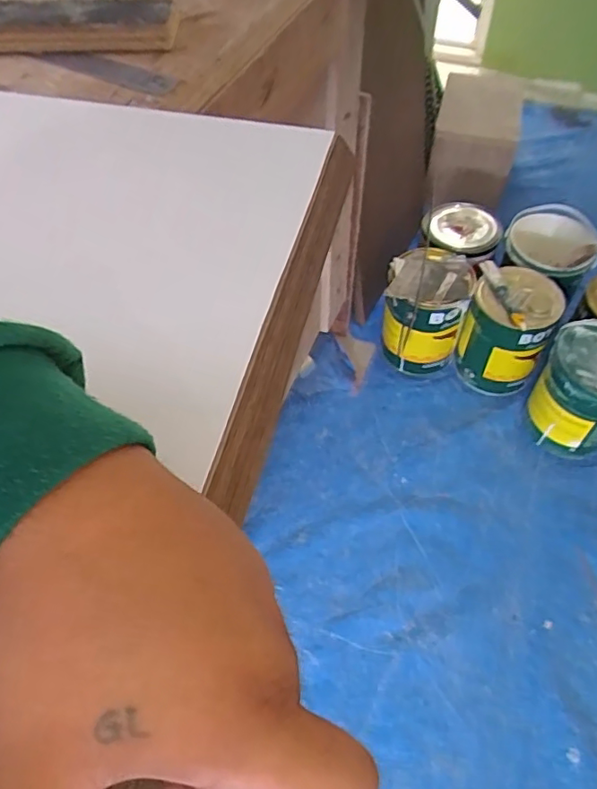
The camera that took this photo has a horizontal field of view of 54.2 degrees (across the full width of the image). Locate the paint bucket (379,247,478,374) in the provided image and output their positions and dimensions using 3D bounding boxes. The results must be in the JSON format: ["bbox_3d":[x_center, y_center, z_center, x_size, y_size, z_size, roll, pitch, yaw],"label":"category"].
[{"bbox_3d":[0.256,-0.165,1.198,0.158,0.227,0.150,-1,55,1],"label":"paint bucket"}]

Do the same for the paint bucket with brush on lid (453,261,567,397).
[{"bbox_3d":[0.412,-0.121,1.168,0.156,0.211,0.152,-1,55,1],"label":"paint bucket with brush on lid"}]

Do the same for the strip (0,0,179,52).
[{"bbox_3d":[-0.194,-0.309,0.486,0.185,0.019,0.056,0,55,1],"label":"strip"}]

